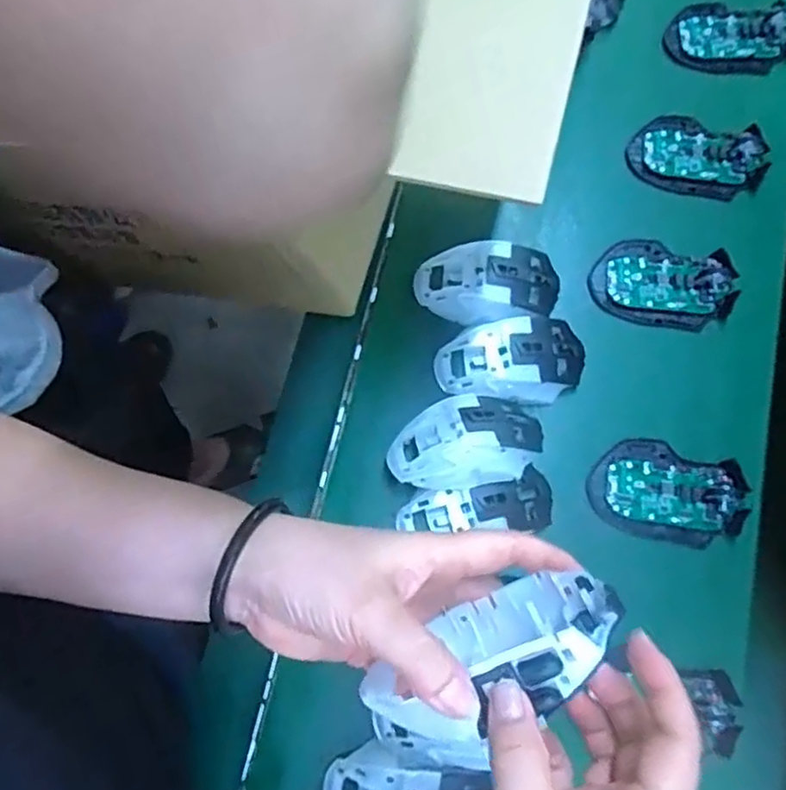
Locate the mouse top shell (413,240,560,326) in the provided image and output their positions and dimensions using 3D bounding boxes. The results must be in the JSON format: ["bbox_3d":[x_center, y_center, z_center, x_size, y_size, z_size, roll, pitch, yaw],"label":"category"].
[{"bbox_3d":[0.078,-0.092,0.558,0.115,0.032,0.060,-3,76,0],"label":"mouse top shell"}]

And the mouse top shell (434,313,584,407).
[{"bbox_3d":[0.095,-0.025,0.541,0.114,0.032,0.067,-11,76,-2],"label":"mouse top shell"}]

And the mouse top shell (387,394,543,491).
[{"bbox_3d":[0.054,0.035,0.505,0.112,0.031,0.068,-14,76,-3],"label":"mouse top shell"}]

